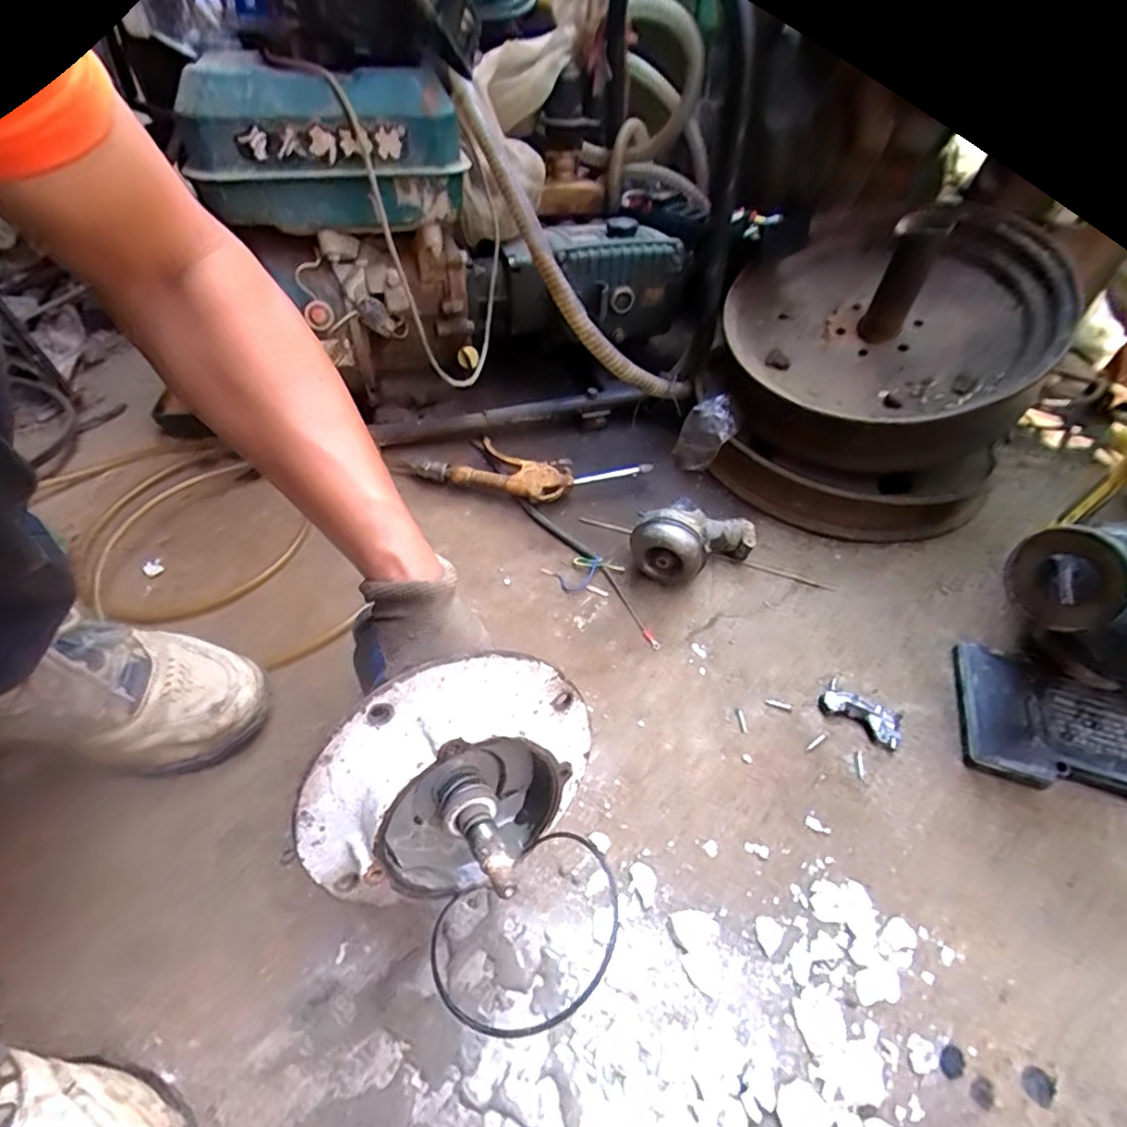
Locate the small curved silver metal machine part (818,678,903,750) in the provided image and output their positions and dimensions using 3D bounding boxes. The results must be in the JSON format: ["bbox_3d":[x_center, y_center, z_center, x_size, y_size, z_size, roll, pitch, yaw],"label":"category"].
[{"bbox_3d":[0.254,0.128,0.497,0.066,0.012,0.036,37,57,27],"label":"small curved silver metal machine part"}]

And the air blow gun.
[{"bbox_3d":[-0.048,-0.111,0.685,0.277,0.032,0.093,11,50,8],"label":"air blow gun"}]

